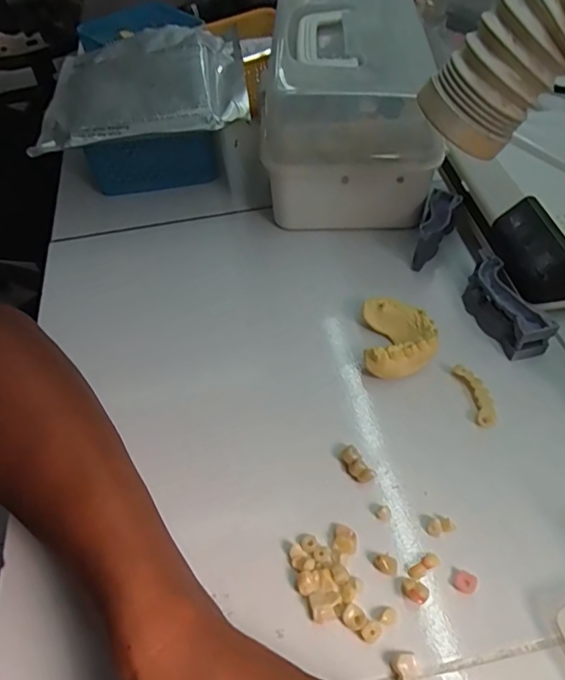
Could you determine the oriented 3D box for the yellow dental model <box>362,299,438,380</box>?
[{"bbox_3d":[0.088,-0.003,0.383,0.051,0.024,0.064,3,51,6],"label":"yellow dental model"}]

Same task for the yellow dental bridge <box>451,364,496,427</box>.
[{"bbox_3d":[0.137,0.038,0.359,0.016,0.007,0.048,-11,51,-6],"label":"yellow dental bridge"}]

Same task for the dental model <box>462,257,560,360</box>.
[{"bbox_3d":[0.171,-0.023,0.393,0.030,0.031,0.076,-18,52,-11],"label":"dental model"}]

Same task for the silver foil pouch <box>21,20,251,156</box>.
[{"bbox_3d":[-0.139,-0.263,0.520,0.197,0.029,0.210,-7,51,-4],"label":"silver foil pouch"}]

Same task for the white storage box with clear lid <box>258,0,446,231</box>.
[{"bbox_3d":[0.062,-0.233,0.504,0.154,0.132,0.227,1,51,4],"label":"white storage box with clear lid"}]

